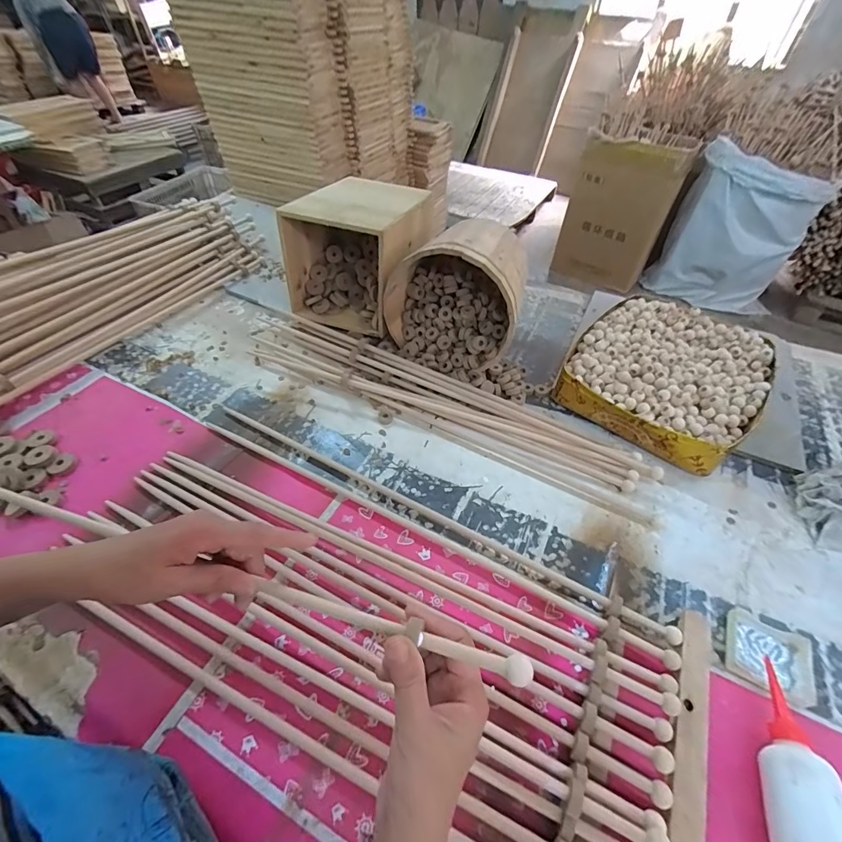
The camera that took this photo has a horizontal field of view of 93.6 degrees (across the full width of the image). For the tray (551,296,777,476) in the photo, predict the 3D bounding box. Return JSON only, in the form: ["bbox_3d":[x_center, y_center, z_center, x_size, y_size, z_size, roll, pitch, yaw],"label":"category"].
[{"bbox_3d":[0.438,-0.085,0.715,0.286,0.085,0.349,34,55,27],"label":"tray"}]

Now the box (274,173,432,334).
[{"bbox_3d":[-0.124,-0.339,0.817,0.231,0.222,0.268,14,50,11],"label":"box"}]

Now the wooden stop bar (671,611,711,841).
[{"bbox_3d":[0.252,0.323,0.372,0.032,0.013,0.289,21,50,17],"label":"wooden stop bar"}]

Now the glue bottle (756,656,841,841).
[{"bbox_3d":[0.340,0.314,0.363,0.052,0.057,0.177,15,48,12],"label":"glue bottle"}]

